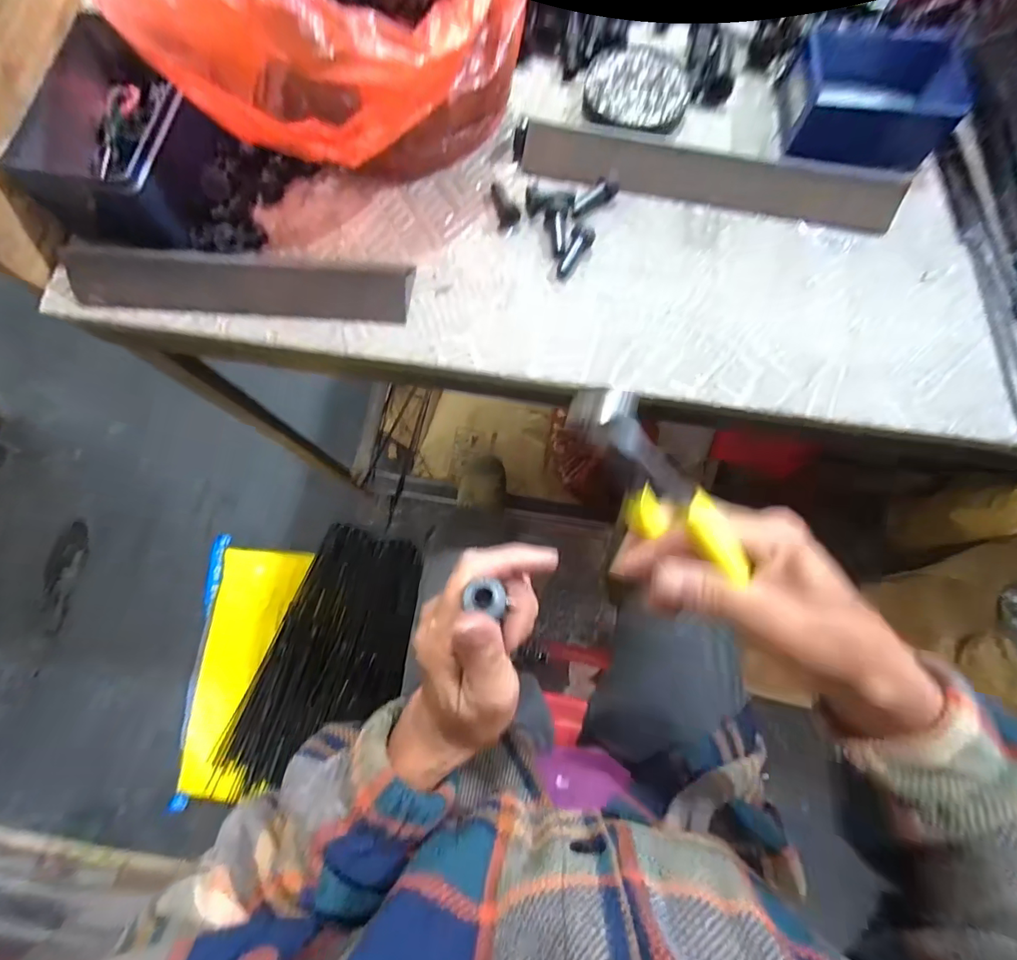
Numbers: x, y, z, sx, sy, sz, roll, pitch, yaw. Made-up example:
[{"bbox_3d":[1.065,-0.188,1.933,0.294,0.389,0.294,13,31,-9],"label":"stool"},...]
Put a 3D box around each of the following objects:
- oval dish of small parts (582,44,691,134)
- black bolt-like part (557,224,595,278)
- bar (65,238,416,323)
[{"bbox_3d":[0.106,-0.322,0.386,0.082,0.012,0.081,10,77,3],"label":"oval dish of small parts"},{"bbox_3d":[0.050,-0.169,0.345,0.017,0.016,0.038,21,77,6],"label":"black bolt-like part"},{"bbox_3d":[-0.188,-0.137,0.326,0.233,0.030,0.038,4,76,2],"label":"bar"}]

